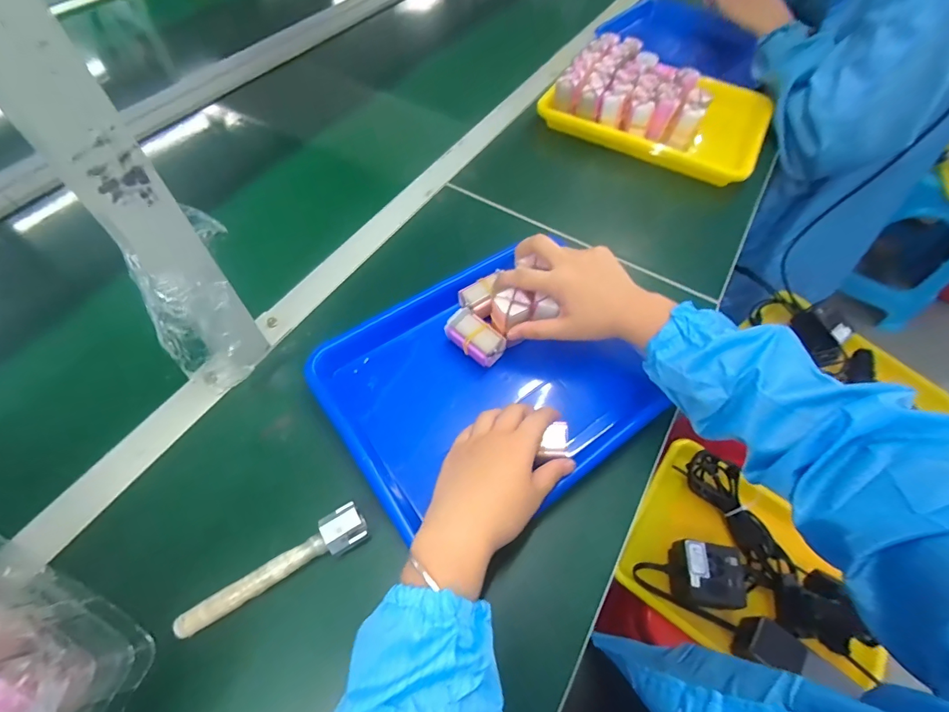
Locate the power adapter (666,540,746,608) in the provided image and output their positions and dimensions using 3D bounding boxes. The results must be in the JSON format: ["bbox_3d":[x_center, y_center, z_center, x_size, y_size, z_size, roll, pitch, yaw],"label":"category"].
[{"bbox_3d":[0.311,0.293,0.579,0.093,0.040,0.078,6,58,1],"label":"power adapter"}]

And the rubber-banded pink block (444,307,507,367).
[{"bbox_3d":[0.001,-0.019,0.442,0.037,0.024,0.060,-40,68,-23],"label":"rubber-banded pink block"}]

